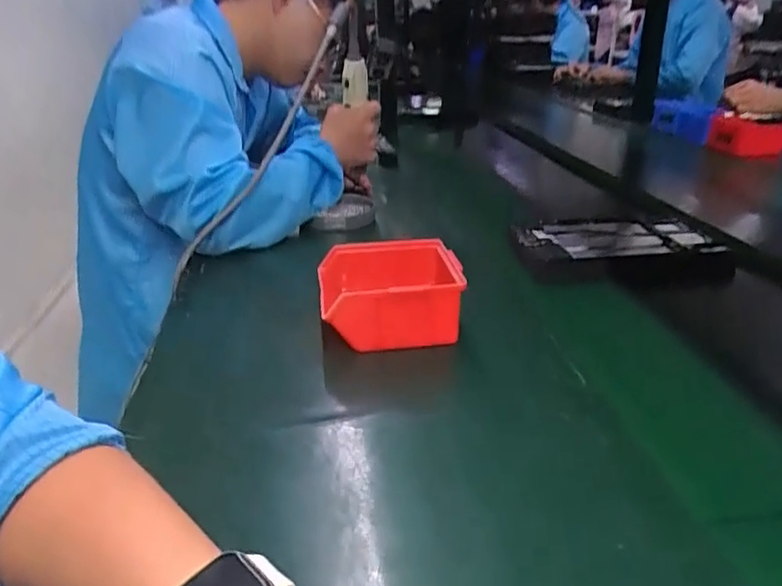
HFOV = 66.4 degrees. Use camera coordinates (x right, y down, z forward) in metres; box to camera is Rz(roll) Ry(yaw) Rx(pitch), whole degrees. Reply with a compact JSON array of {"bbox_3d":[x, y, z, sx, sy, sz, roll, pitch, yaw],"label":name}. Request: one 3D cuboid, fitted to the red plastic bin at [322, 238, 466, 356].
[{"bbox_3d":[0.000,0.004,0.607,0.137,0.078,0.131,-1,24,-2],"label":"red plastic bin"}]

